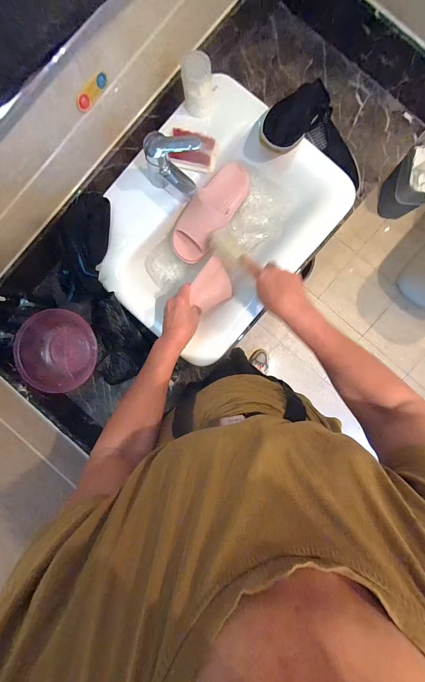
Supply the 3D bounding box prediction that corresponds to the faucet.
[{"bbox_3d":[-0.080,-0.330,0.503,0.107,0.089,0.092,6,91,1],"label":"faucet"}]

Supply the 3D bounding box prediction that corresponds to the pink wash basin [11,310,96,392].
[{"bbox_3d":[-0.374,0.029,0.634,0.185,0.077,0.193,0,90,2],"label":"pink wash basin"}]

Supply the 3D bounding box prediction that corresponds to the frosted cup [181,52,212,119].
[{"bbox_3d":[-0.028,-0.489,0.494,0.056,0.080,0.055,0,90,2],"label":"frosted cup"}]

